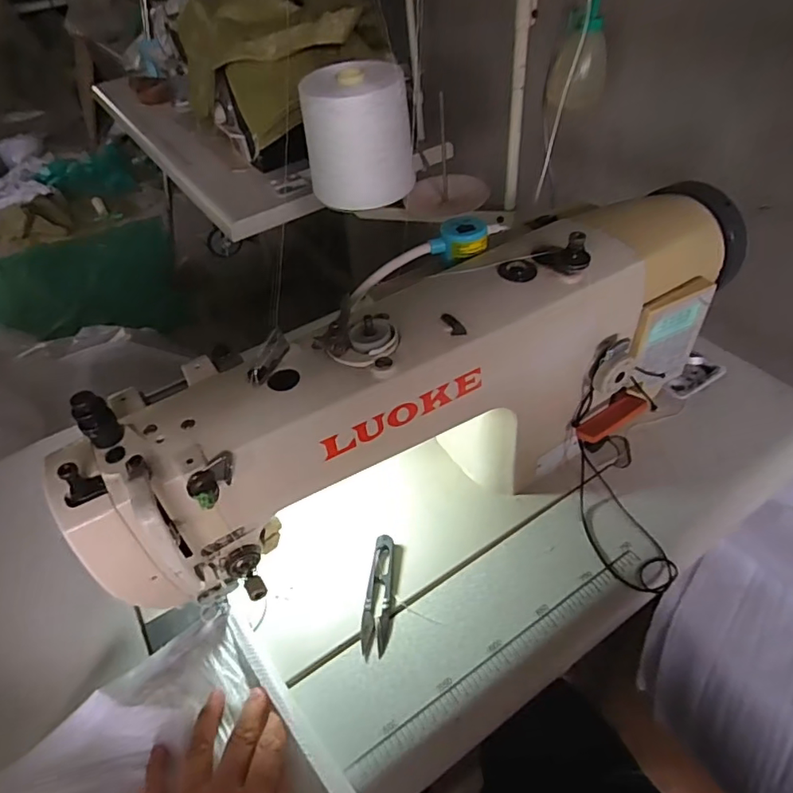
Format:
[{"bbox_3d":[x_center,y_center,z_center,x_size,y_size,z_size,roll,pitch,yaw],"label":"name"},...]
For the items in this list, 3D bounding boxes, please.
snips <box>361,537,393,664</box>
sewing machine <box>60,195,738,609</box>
[{"bbox_3d":[-0.014,0.169,0.464,0.023,0.011,0.102,3,46,9],"label":"snips"},{"bbox_3d":[0.049,-0.006,0.466,0.570,0.222,0.163,-25,49,-18],"label":"sewing machine"}]

